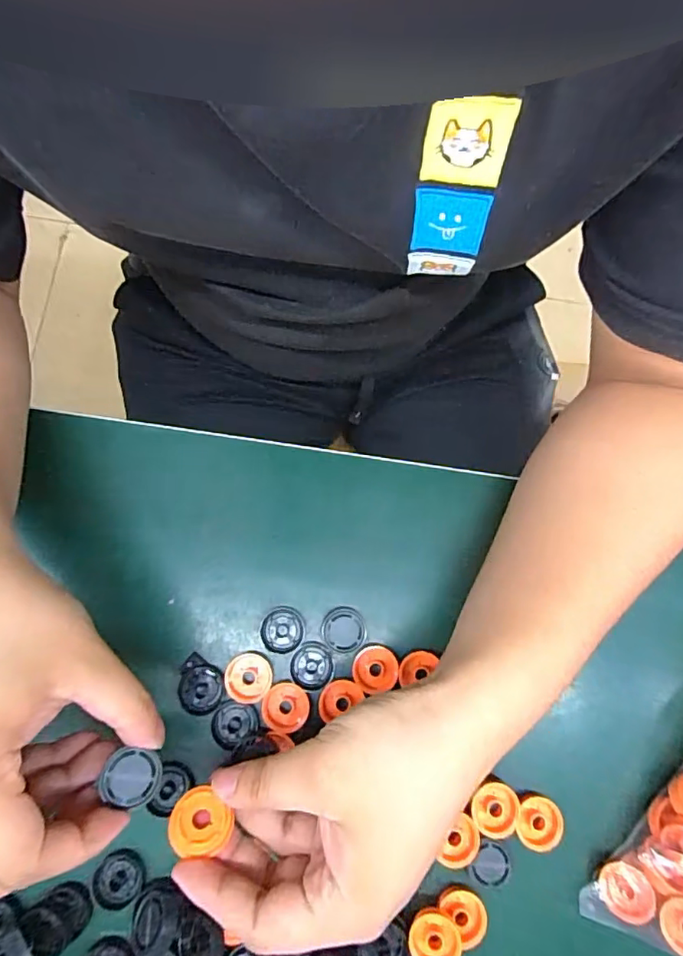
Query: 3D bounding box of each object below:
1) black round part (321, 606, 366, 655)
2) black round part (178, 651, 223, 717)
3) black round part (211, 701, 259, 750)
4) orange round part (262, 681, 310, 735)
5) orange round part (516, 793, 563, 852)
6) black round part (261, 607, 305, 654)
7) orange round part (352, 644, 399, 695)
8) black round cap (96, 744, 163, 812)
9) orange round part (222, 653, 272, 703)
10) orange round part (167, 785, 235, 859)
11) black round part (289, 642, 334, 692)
[{"bbox_3d":[0.001,0.088,0.303,0.025,0.004,0.025,0,74,-1],"label":"black round part"},{"bbox_3d":[-0.080,0.116,0.295,0.024,0.004,0.032,-1,74,-2],"label":"black round part"},{"bbox_3d":[-0.060,0.138,0.292,0.025,0.005,0.024,0,74,-1],"label":"black round part"},{"bbox_3d":[-0.031,0.127,0.291,0.025,0.004,0.025,3,74,-1],"label":"orange round part"},{"bbox_3d":[0.108,0.188,0.287,0.020,0.011,0.026,22,74,5],"label":"orange round part"},{"bbox_3d":[-0.034,0.088,0.304,0.025,0.004,0.025,0,74,-1],"label":"black round part"},{"bbox_3d":[0.019,0.108,0.298,0.025,0.004,0.024,0,74,-1],"label":"orange round part"},{"bbox_3d":[-0.091,0.131,0.230,0.022,0.008,0.022,16,64,-17],"label":"black round cap"},{"bbox_3d":[-0.053,0.113,0.297,0.026,0.005,0.026,0,74,-1],"label":"orange round part"},{"bbox_3d":[-0.063,0.149,0.231,0.025,0.008,0.023,-8,54,-9],"label":"orange round part"},{"bbox_3d":[-0.017,0.107,0.298,0.024,0.004,0.026,4,74,0],"label":"black round part"}]

